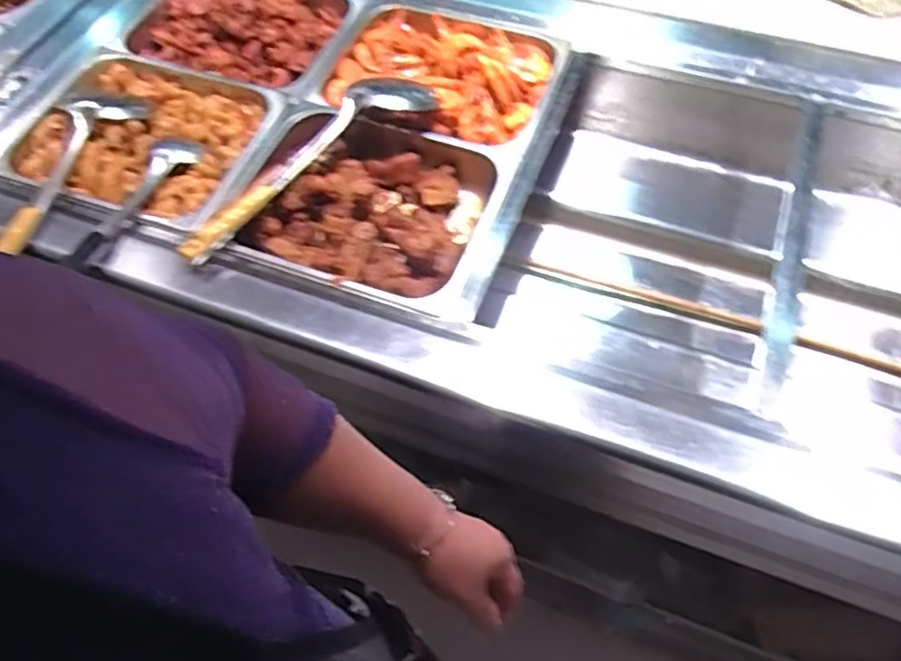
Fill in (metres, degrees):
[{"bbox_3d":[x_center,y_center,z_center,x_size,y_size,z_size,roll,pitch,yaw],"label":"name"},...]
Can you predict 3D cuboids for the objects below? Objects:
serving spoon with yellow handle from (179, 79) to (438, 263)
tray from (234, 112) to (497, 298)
[{"bbox_3d":[-0.179,-0.208,0.815,0.107,0.060,0.375,38,67,21],"label":"serving spoon with yellow handle"},{"bbox_3d":[-0.098,-0.149,0.827,0.279,0.101,0.240,10,60,7],"label":"tray"}]

